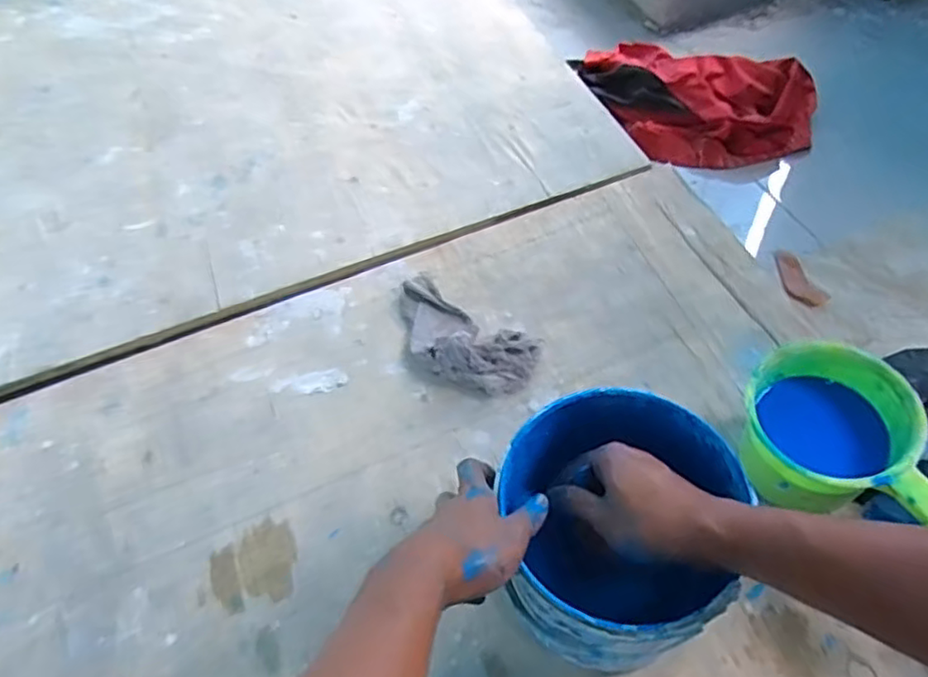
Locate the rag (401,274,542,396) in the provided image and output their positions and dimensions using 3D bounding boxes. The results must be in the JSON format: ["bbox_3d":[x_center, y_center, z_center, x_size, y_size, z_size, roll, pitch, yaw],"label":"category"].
[{"bbox_3d":[-0.011,-0.003,0.763,0.195,0.033,0.103,29,63,24],"label":"rag"}]

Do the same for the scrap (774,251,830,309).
[{"bbox_3d":[0.444,-0.083,0.884,0.046,0.010,0.102,-13,55,-2],"label":"scrap"}]

